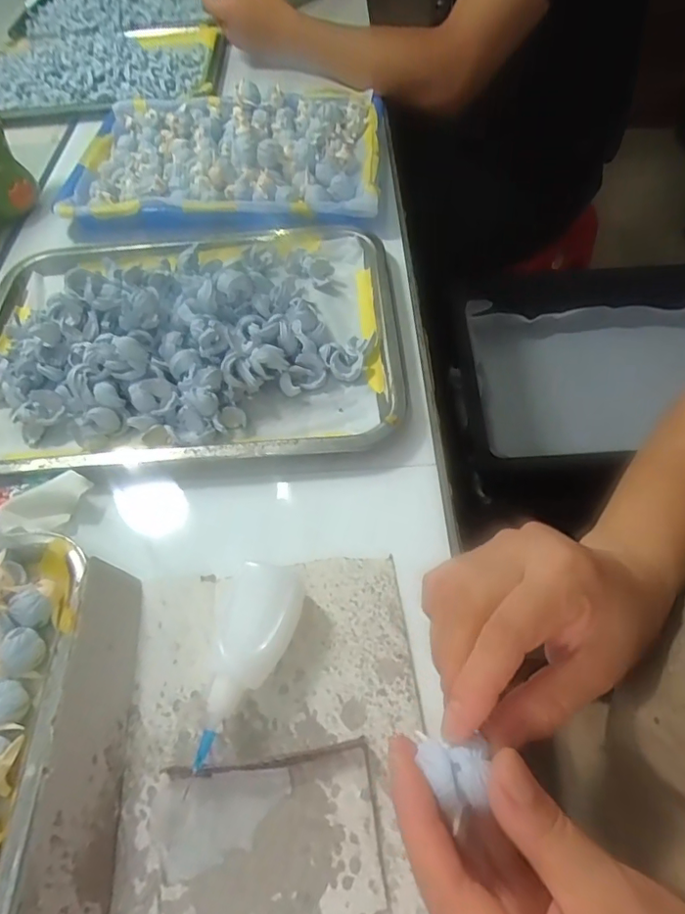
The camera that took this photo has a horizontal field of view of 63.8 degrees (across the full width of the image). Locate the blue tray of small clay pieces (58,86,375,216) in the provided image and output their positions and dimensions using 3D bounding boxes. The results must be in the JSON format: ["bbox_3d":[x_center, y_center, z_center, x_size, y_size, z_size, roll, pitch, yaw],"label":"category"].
[{"bbox_3d":[-0.120,-0.338,0.592,0.317,0.029,0.239,2,55,4],"label":"blue tray of small clay pieces"}]

